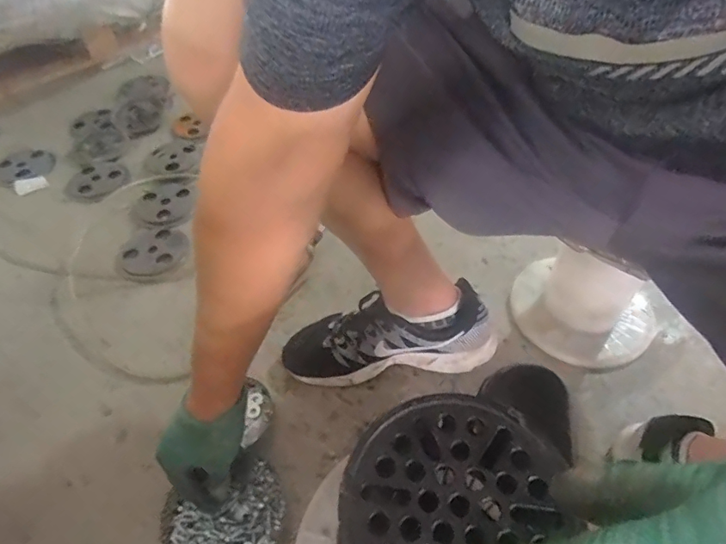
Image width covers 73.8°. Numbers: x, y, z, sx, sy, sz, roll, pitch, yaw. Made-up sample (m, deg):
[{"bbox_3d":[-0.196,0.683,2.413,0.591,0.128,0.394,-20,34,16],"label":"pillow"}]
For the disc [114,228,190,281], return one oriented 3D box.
[{"bbox_3d":[-0.370,-0.034,0.837,0.126,0.010,0.119,-1,49,2],"label":"disc"}]

